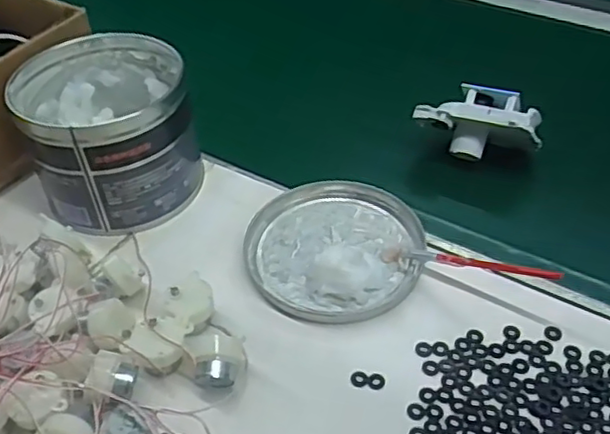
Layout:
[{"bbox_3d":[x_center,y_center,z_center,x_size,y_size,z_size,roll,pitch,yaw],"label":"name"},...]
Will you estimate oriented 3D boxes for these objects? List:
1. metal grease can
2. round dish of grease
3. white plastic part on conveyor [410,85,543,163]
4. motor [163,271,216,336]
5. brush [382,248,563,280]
[{"bbox_3d":[-0.153,-0.066,0.508,0.122,0.102,0.128,-1,44,1],"label":"metal grease can"},{"bbox_3d":[0.022,0.019,0.474,0.124,0.025,0.129,-1,44,1],"label":"round dish of grease"},{"bbox_3d":[0.143,-0.078,0.528,0.098,0.050,0.038,16,47,18],"label":"white plastic part on conveyor"},{"bbox_3d":[-0.075,0.062,0.426,0.031,0.031,0.034,30,52,29],"label":"motor"},{"bbox_3d":[0.108,0.031,0.433,0.129,0.010,0.013,5,38,41],"label":"brush"}]

